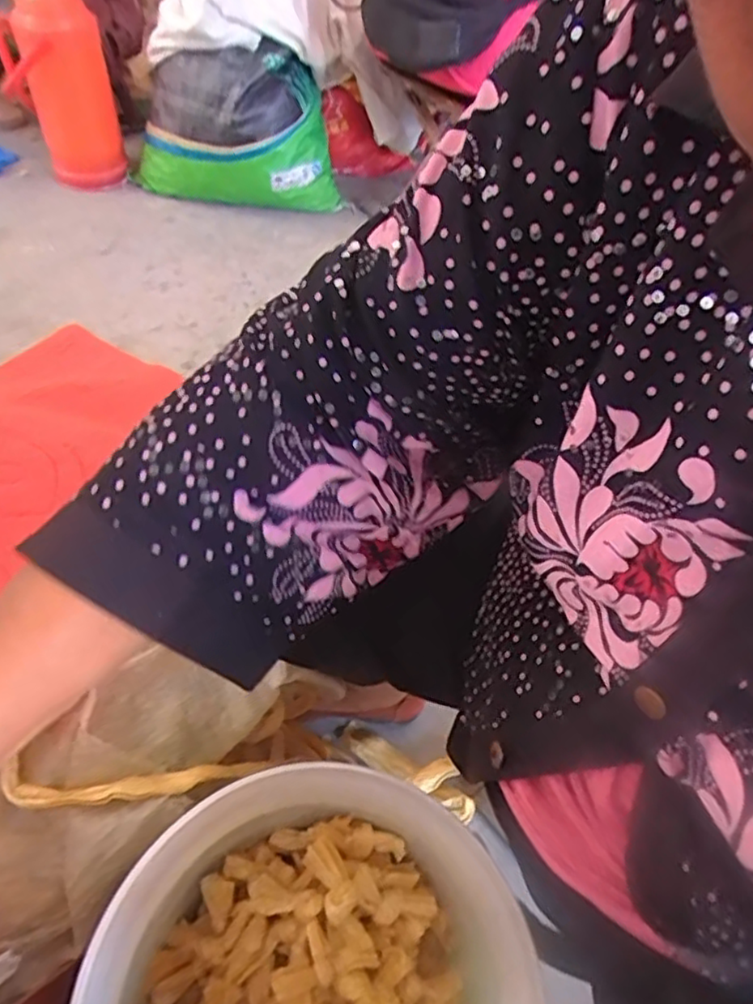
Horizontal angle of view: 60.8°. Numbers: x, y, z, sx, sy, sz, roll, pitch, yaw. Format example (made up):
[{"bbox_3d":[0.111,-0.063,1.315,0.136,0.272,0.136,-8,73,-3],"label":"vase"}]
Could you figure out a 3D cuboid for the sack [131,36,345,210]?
[{"bbox_3d":[-0.282,-0.708,1.246,0.394,0.290,0.162,-9,47,-3],"label":"sack"}]

